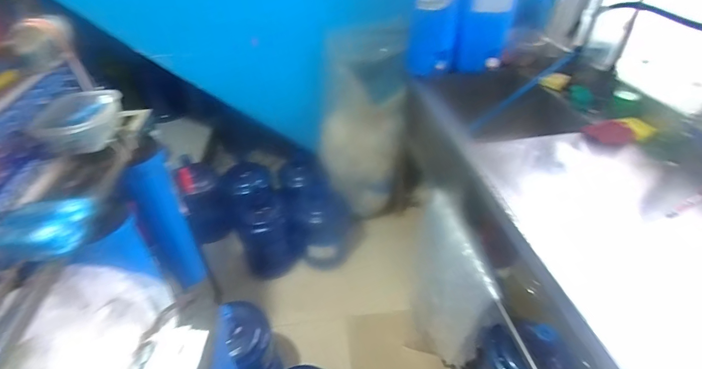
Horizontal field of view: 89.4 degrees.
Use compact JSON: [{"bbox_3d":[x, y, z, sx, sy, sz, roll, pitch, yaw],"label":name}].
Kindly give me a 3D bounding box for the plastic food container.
[{"bbox_3d":[-0.556,-0.131,0.739,0.110,0.082,0.140,0,39,0],"label":"plastic food container"}]

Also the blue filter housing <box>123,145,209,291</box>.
[{"bbox_3d":[-0.534,0.123,1.052,0.107,0.473,0.127,-20,44,-23],"label":"blue filter housing"}]

